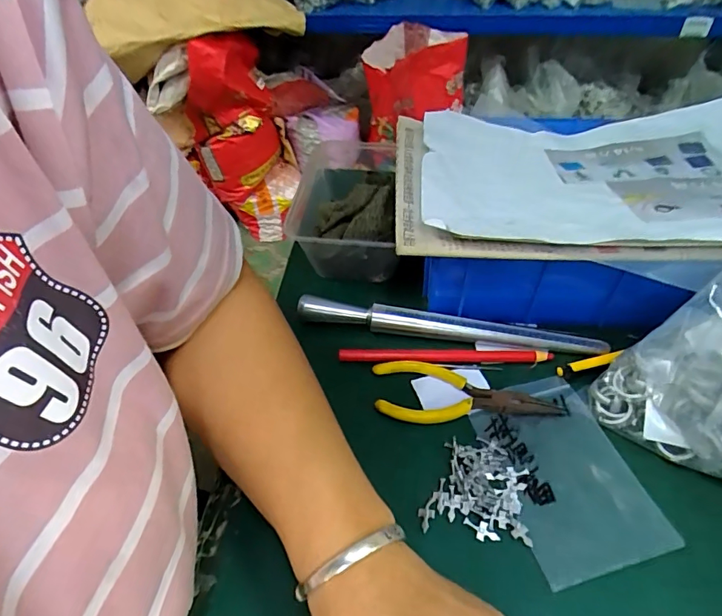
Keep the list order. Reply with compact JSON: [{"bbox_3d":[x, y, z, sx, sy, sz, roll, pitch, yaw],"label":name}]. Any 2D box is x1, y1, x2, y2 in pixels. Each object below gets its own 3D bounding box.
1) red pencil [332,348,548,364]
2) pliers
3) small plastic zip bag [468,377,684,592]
[{"bbox_3d":[0.064,0.037,0.354,0.161,0.008,0.011,0,46,2],"label":"red pencil"},{"bbox_3d":[0.075,0.062,0.329,0.130,0.009,0.048,3,47,4],"label":"pliers"},{"bbox_3d":[0.129,0.101,0.293,0.080,0.006,0.121,-11,47,-9],"label":"small plastic zip bag"}]

